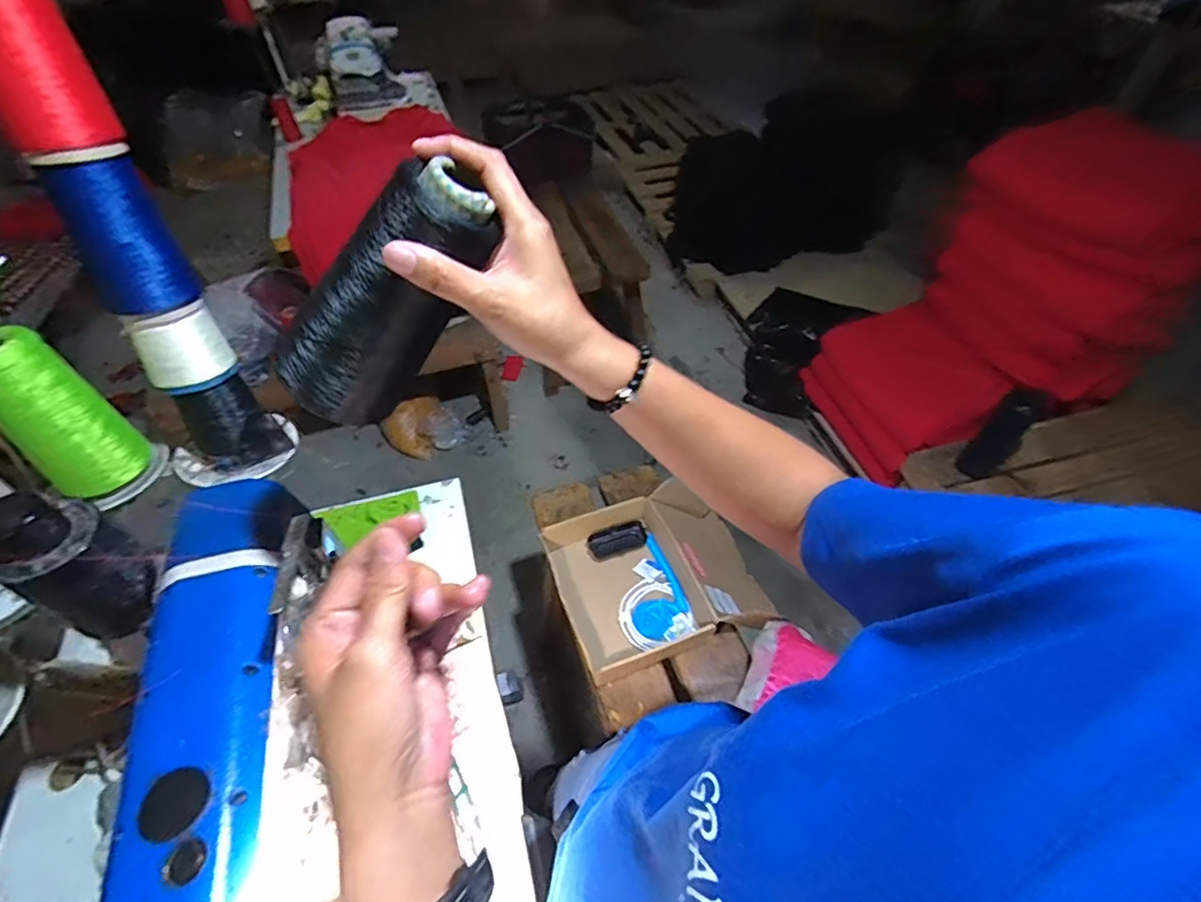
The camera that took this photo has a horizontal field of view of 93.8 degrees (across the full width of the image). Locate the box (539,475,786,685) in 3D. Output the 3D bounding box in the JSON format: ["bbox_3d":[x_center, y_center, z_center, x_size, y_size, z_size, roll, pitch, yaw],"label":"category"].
[{"bbox_3d":[0.084,0.214,0.998,0.326,0.097,0.282,-18,53,-15],"label":"box"}]

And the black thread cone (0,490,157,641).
[{"bbox_3d":[-0.403,0.088,0.435,0.062,0.127,0.072,25,54,19],"label":"black thread cone"}]

